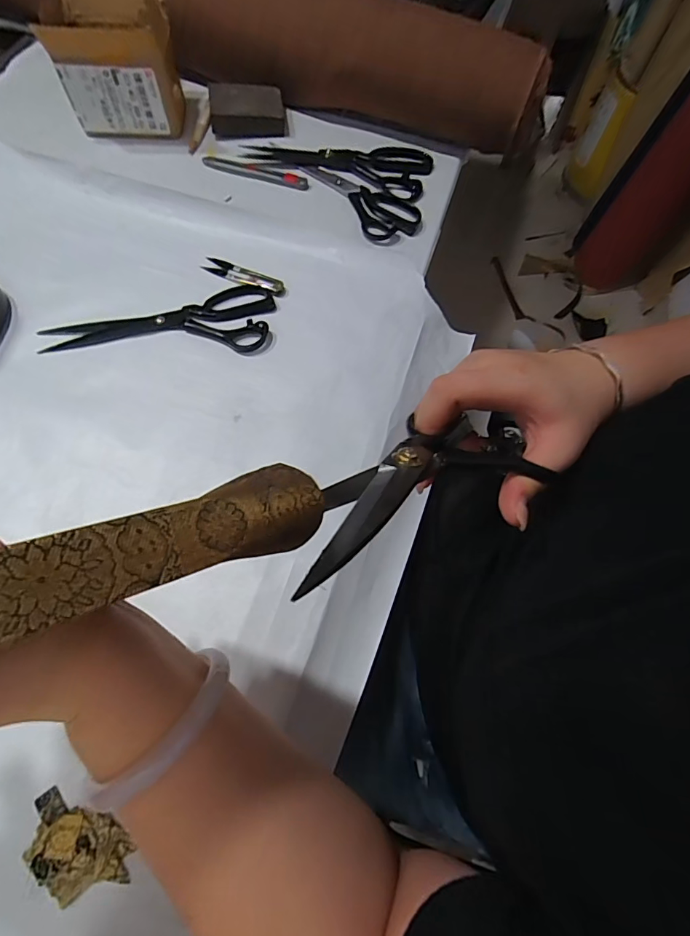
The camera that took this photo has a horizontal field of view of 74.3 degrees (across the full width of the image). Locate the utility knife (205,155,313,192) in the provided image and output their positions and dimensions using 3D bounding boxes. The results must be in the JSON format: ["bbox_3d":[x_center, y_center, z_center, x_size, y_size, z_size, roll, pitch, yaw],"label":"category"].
[{"bbox_3d":[-0.117,-0.387,0.597,0.142,0.006,0.022,15,66,4],"label":"utility knife"}]

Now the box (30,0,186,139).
[{"bbox_3d":[-0.284,-0.509,0.570,0.134,0.122,0.105,-3,66,-5],"label":"box"}]

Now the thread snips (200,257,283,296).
[{"bbox_3d":[-0.118,-0.222,0.526,0.101,0.011,0.025,21,66,6],"label":"thread snips"}]

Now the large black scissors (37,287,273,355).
[{"bbox_3d":[-0.199,-0.160,0.493,0.237,0.012,0.083,-3,66,-5],"label":"large black scissors"}]

